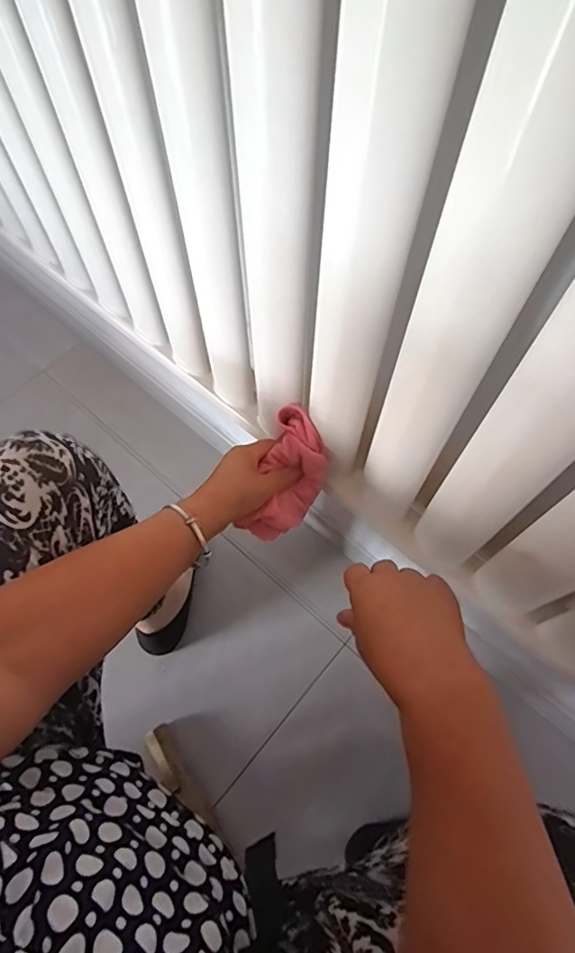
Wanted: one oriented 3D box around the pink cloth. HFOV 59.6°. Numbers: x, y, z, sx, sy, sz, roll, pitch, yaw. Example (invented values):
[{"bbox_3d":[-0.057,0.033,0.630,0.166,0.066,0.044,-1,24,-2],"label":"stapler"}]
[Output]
[{"bbox_3d":[0.004,0.001,0.515,0.064,0.042,0.136,18,96,8],"label":"pink cloth"}]

